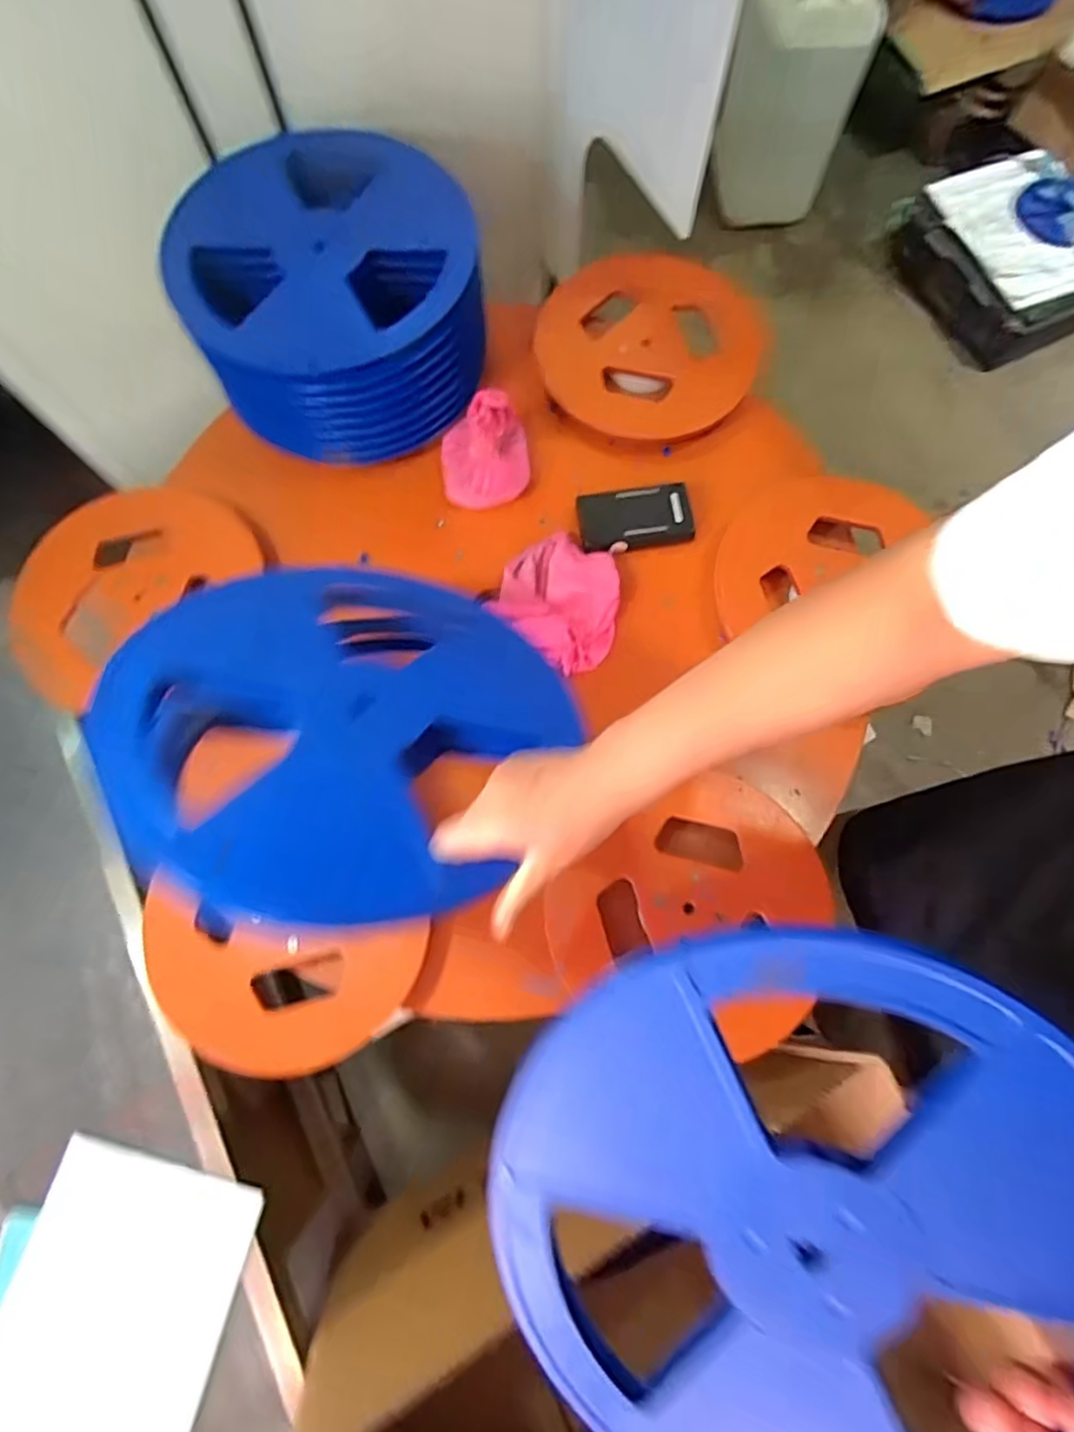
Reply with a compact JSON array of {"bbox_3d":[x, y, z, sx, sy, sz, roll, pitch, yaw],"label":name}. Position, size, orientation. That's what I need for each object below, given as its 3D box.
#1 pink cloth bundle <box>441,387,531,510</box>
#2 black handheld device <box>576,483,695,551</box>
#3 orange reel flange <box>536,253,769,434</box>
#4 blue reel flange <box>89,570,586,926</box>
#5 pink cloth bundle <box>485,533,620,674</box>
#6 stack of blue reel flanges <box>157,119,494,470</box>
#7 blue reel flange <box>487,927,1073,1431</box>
[{"bbox_3d":[-0.060,-0.310,0.748,0.102,0.111,0.103,-5,75,-2],"label":"pink cloth bundle"},{"bbox_3d":[0.115,-0.234,0.763,0.132,0.018,0.073,-3,75,-1],"label":"black handheld device"},{"bbox_3d":[0.136,-0.460,0.811,0.267,0.028,0.251,14,76,3],"label":"orange reel flange"},{"bbox_3d":[-0.135,-0.003,0.471,0.291,0.028,0.310,25,44,7],"label":"blue reel flange"},{"bbox_3d":[0.027,-0.129,0.745,0.140,0.056,0.154,22,76,5],"label":"pink cloth bundle"},{"bbox_3d":[-0.232,-0.484,0.745,0.311,0.149,0.323,-24,77,-7],"label":"stack of blue reel flanges"},{"bbox_3d":[0.134,0.263,0.339,0.302,0.026,0.317,44,102,7],"label":"blue reel flange"}]

